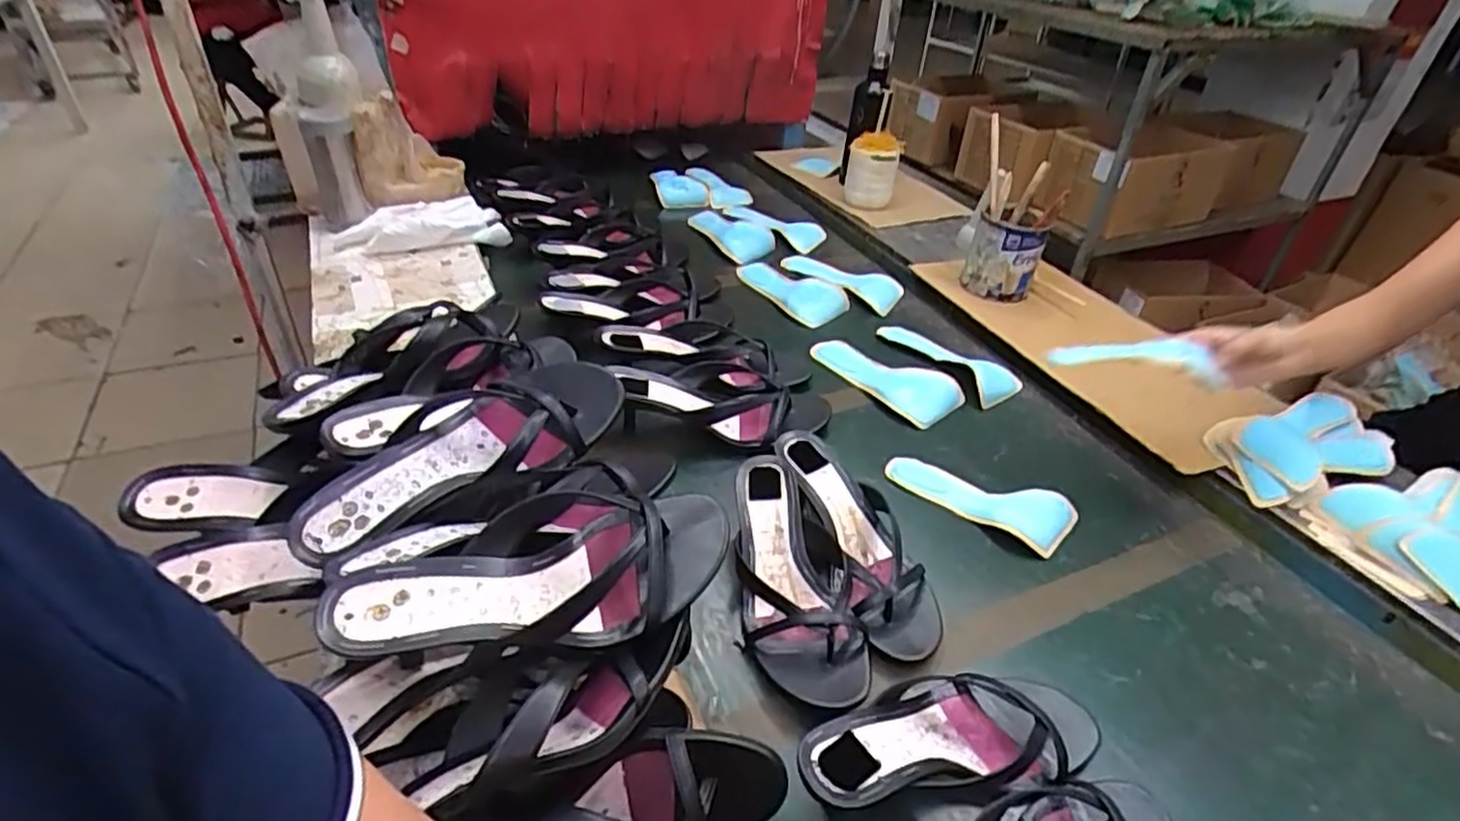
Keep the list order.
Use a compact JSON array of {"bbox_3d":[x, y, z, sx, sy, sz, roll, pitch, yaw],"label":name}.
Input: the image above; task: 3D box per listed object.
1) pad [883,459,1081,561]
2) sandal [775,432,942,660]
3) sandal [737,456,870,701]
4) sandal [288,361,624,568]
[{"bbox_3d":[0.259,0.085,0.749,0.180,0.022,0.071,28,43,28],"label":"pad"},{"bbox_3d":[0.119,0.112,0.653,0.087,0.051,0.240,-9,49,-19],"label":"sandal"},{"bbox_3d":[0.055,0.139,0.612,0.094,0.058,0.229,1,37,-4],"label":"sandal"},{"bbox_3d":[-0.191,0.025,0.521,0.231,0.050,0.085,-27,47,-35],"label":"sandal"}]

